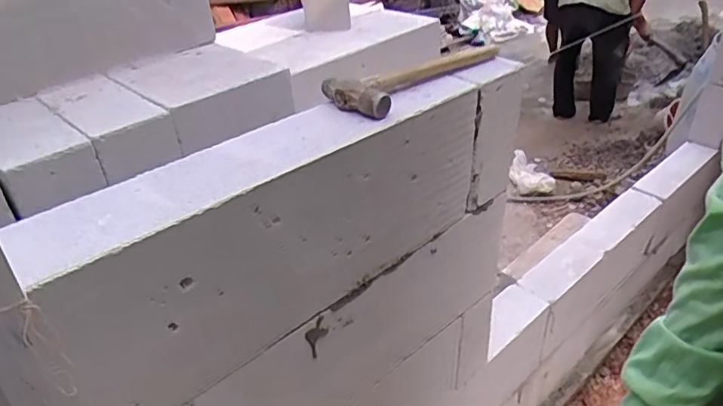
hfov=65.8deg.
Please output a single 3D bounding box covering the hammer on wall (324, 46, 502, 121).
[{"bbox_3d":[0.071,-0.163,0.677,0.078,0.022,0.255,25,41,35],"label":"hammer on wall"}]

